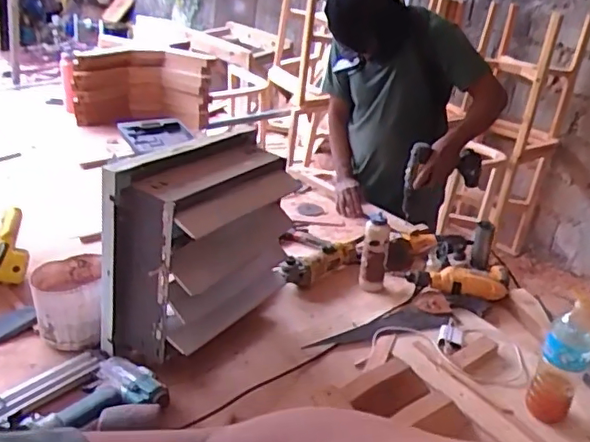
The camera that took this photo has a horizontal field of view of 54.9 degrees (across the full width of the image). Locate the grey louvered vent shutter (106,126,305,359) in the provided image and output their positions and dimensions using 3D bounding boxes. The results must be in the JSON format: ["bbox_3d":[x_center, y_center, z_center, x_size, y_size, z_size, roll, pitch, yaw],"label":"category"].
[{"bbox_3d":[-0.173,0.055,1.118,0.200,0.382,0.372,22,27,29],"label":"grey louvered vent shutter"}]

